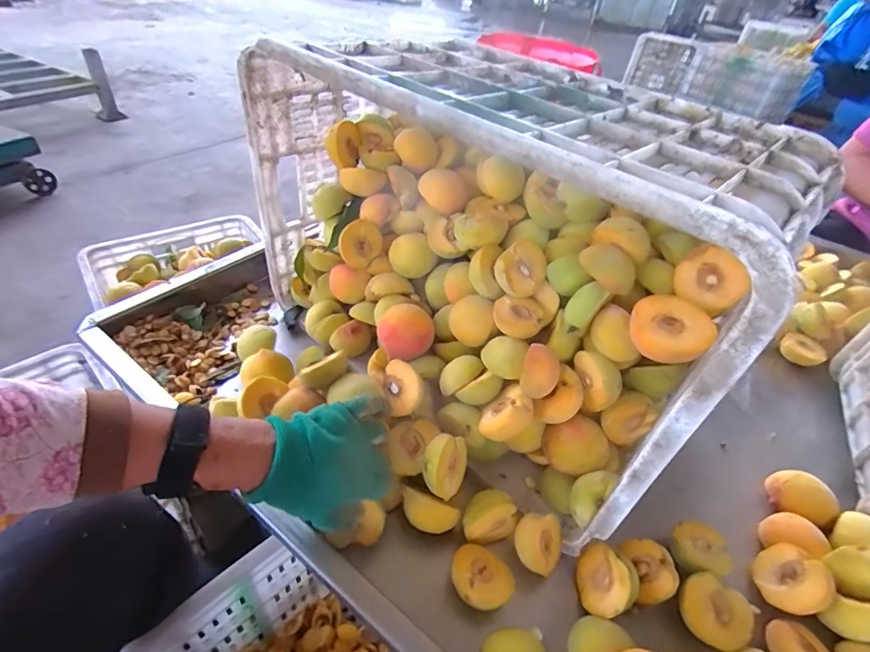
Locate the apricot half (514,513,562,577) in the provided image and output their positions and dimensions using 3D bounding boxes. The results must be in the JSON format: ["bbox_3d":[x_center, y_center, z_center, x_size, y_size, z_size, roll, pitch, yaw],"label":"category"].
[{"bbox_3d":[0.097,0.205,0.424,0.043,0.028,0.051,16,73,7],"label":"apricot half"}]

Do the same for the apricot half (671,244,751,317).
[{"bbox_3d":[0.254,-0.040,0.407,0.028,0.051,0.057,13,31,-51],"label":"apricot half"}]

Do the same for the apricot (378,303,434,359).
[{"bbox_3d":[-0.034,0.014,0.520,0.062,0.060,0.061,5,42,-3],"label":"apricot"}]

